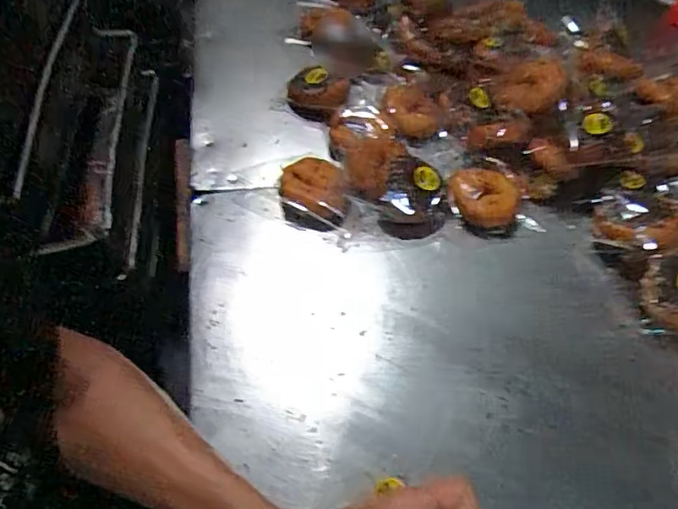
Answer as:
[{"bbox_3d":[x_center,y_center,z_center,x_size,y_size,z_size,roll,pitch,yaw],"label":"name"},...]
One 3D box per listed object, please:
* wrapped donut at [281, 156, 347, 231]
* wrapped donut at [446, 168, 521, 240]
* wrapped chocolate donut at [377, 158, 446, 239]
[{"bbox_3d":[-0.035,-0.086,0.719,0.088,0.040,0.116,-3,53,-7],"label":"wrapped donut"},{"bbox_3d":[0.198,-0.076,0.716,0.098,0.031,0.097,17,54,8],"label":"wrapped donut"},{"bbox_3d":[0.103,-0.072,0.707,0.089,0.050,0.102,18,54,9],"label":"wrapped chocolate donut"}]

